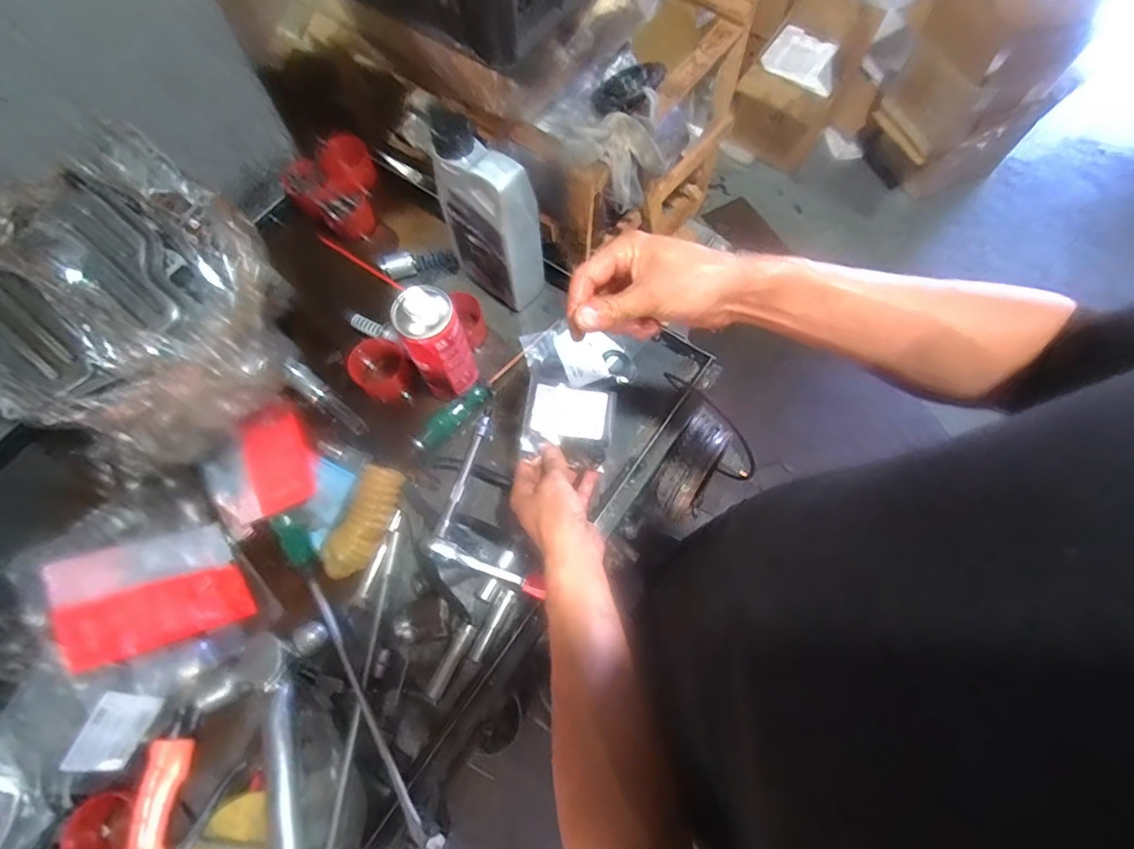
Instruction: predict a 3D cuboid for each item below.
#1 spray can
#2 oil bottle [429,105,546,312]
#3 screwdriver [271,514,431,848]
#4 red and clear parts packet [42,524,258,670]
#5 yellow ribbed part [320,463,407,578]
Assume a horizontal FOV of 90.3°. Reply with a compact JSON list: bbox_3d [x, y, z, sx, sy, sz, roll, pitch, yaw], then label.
[{"bbox_3d":[-0.142,-0.090,0.629,0.065,0.154,0.058,-28,72,-9],"label":"spray can"},{"bbox_3d":[-0.090,-0.244,0.672,0.131,0.209,0.066,34,73,12],"label":"oil bottle"},{"bbox_3d":[-0.223,0.244,0.581,0.028,0.027,0.354,-31,72,-11],"label":"screwdriver"},{"bbox_3d":[-0.427,0.171,0.583,0.155,0.018,0.119,-9,62,-51],"label":"red and clear parts packet"},{"bbox_3d":[-0.225,0.109,0.622,0.048,0.034,0.128,25,84,9],"label":"yellow ribbed part"}]

